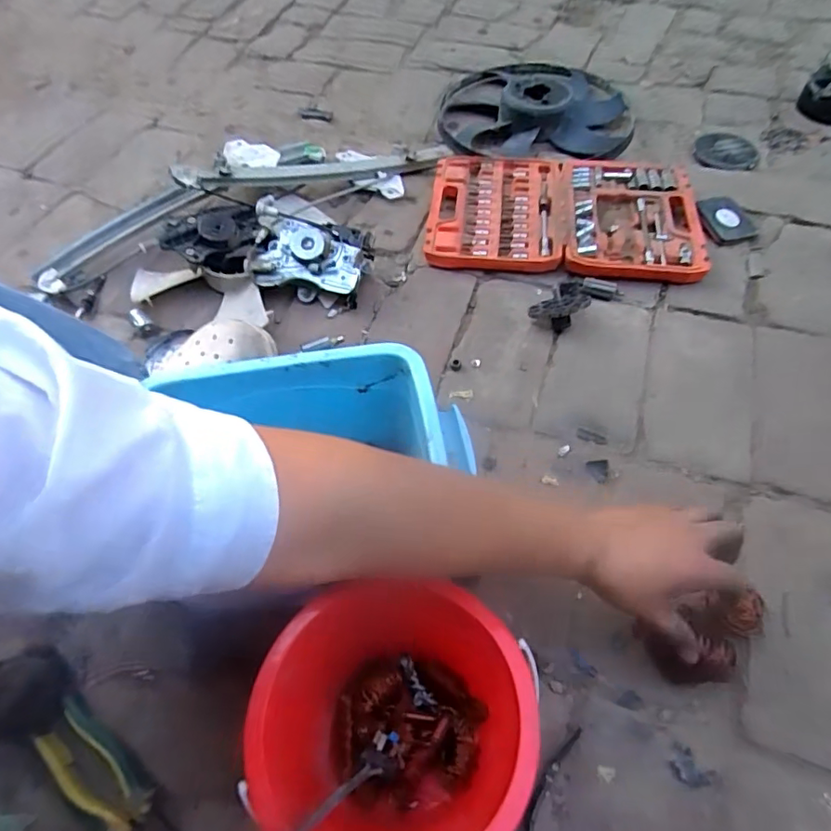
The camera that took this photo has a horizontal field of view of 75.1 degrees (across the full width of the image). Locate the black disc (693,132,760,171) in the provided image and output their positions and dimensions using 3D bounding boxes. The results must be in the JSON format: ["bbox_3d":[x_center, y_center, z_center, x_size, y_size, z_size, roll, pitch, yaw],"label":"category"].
[{"bbox_3d":[0.527,-0.446,0.916,0.100,0.007,0.111,19,60,14],"label":"black disc"}]

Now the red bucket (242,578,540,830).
[{"bbox_3d":[-0.012,0.231,0.400,0.182,0.143,0.173,2,57,4],"label":"red bucket"}]

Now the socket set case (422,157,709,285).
[{"bbox_3d":[0.217,-0.306,0.812,0.390,0.034,0.255,6,58,6],"label":"socket set case"}]

